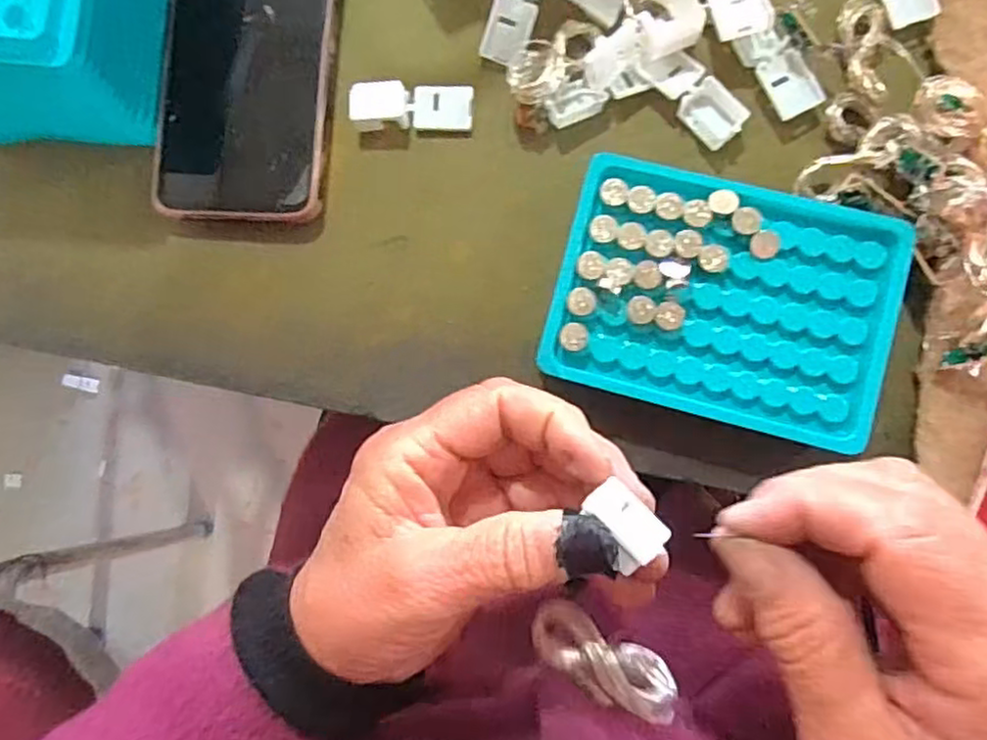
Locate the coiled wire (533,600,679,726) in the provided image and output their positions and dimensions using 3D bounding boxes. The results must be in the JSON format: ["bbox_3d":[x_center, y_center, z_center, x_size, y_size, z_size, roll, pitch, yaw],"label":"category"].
[{"bbox_3d":[0.040,0.105,0.248,0.054,0.021,0.021,30,88,6],"label":"coiled wire"}]

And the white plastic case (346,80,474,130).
[{"bbox_3d":[-0.037,-0.120,0.311,0.054,0.007,0.020,-1,100,-6],"label":"white plastic case"}]

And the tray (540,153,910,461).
[{"bbox_3d":[0.093,-0.028,0.283,0.130,0.025,0.094,15,87,7],"label":"tray"}]

